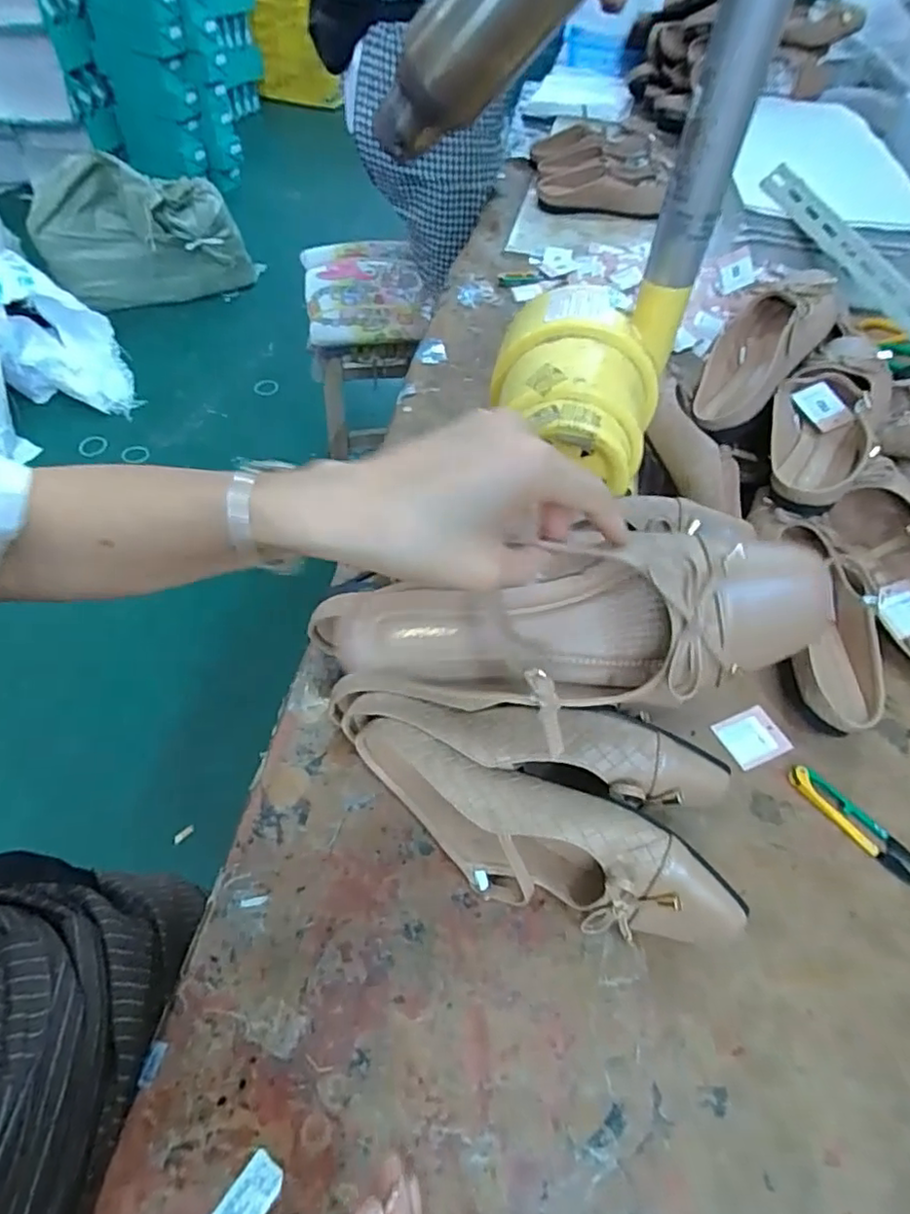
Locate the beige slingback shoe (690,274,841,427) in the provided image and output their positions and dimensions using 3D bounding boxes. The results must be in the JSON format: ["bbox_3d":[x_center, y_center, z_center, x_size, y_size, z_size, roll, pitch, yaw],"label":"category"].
[{"bbox_3d":[0.295,-0.248,0.597,0.084,0.077,0.199,30,57,18],"label":"beige slingback shoe"}]

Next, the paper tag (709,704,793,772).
[{"bbox_3d":[0.229,0.101,0.477,0.051,0.004,0.040,-18,56,-16],"label":"paper tag"}]

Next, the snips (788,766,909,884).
[{"bbox_3d":[0.283,0.153,0.434,0.025,0.005,0.103,-31,61,-23],"label":"snips"}]

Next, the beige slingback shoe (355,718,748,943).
[{"bbox_3d":[0.045,0.142,0.378,0.233,0.082,0.060,17,54,9],"label":"beige slingback shoe"}]

